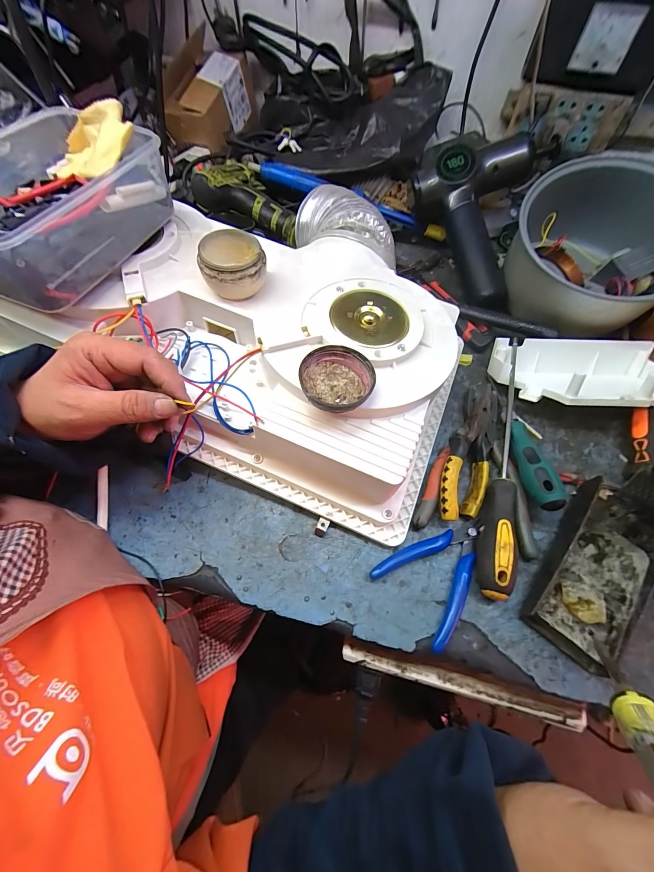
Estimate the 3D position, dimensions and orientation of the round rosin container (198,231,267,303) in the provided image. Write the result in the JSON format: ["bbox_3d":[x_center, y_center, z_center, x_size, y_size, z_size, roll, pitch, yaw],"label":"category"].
[{"bbox_3d":[-0.092,-0.168,0.319,0.059,0.038,0.063,0,61,-1],"label":"round rosin container"}]

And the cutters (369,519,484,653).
[{"bbox_3d":[0.110,0.120,0.302,0.118,0.012,0.079,-38,68,-20],"label":"cutters"}]

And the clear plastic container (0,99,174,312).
[{"bbox_3d":[-0.244,-0.209,0.296,0.109,0.080,0.193,18,62,9],"label":"clear plastic container"}]

